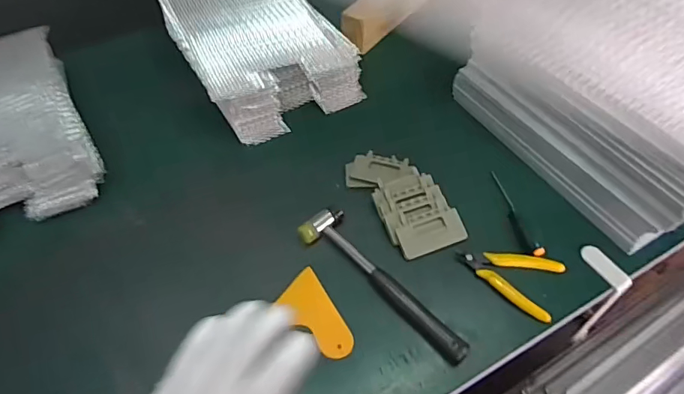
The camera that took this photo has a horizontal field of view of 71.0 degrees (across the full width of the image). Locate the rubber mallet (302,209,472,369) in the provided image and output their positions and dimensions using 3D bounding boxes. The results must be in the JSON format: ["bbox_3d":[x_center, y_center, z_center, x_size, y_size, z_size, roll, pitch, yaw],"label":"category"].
[{"bbox_3d":[0.049,0.096,0.556,0.233,0.021,0.052,38,61,24],"label":"rubber mallet"}]

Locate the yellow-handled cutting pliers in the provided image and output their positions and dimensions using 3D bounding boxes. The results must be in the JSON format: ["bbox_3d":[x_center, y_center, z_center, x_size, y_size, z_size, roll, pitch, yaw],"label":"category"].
[{"bbox_3d":[0.197,0.088,0.565,0.113,0.014,0.077,24,56,16],"label":"yellow-handled cutting pliers"}]

